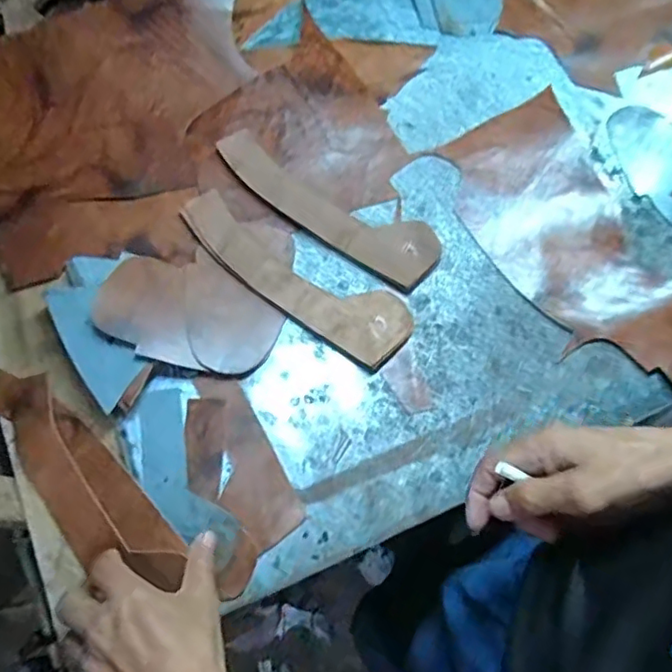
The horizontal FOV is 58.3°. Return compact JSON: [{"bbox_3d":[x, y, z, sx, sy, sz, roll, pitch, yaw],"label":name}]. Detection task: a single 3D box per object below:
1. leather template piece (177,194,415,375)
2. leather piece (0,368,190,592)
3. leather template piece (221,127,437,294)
[{"bbox_3d":[-0.040,-0.055,0.540,0.232,0.011,0.064,33,71,10],"label":"leather template piece"},{"bbox_3d":[-0.207,0.110,0.476,0.224,0.016,0.065,42,81,16],"label":"leather piece"},{"bbox_3d":[-0.011,-0.121,0.561,0.226,0.009,0.061,31,77,7],"label":"leather template piece"}]

